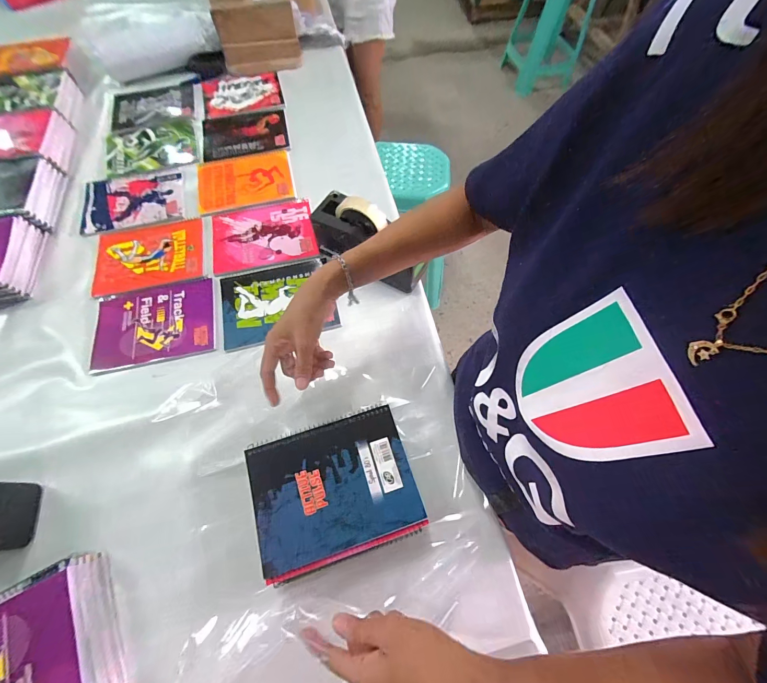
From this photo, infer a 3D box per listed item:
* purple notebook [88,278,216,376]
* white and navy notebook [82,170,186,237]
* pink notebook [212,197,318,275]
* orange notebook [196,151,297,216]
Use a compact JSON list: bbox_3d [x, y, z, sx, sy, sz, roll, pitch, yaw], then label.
[{"bbox_3d":[-0.399,-0.030,0.586,0.203,0.013,0.146,-13,67,-6],"label":"purple notebook"},{"bbox_3d":[-0.529,-0.293,0.703,0.204,0.014,0.150,-18,67,-8],"label":"white and navy notebook"},{"bbox_3d":[-0.235,-0.213,0.664,0.194,0.016,0.151,-14,67,-6],"label":"pink notebook"},{"bbox_3d":[-0.298,-0.347,0.725,0.197,0.004,0.152,-15,67,-6],"label":"orange notebook"}]

